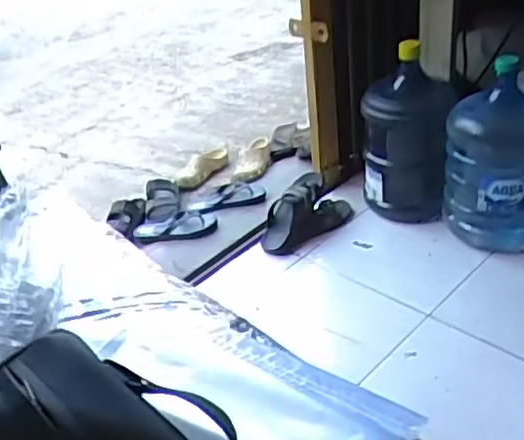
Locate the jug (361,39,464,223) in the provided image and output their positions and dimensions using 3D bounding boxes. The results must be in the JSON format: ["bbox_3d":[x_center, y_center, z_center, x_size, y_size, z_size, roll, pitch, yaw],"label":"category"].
[{"bbox_3d":[0.405,-0.258,1.817,0.243,0.489,0.249,1,34,13],"label":"jug"}]

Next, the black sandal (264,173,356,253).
[{"bbox_3d":[0.125,-0.023,1.875,0.305,0.133,0.110,-25,37,-25],"label":"black sandal"}]

